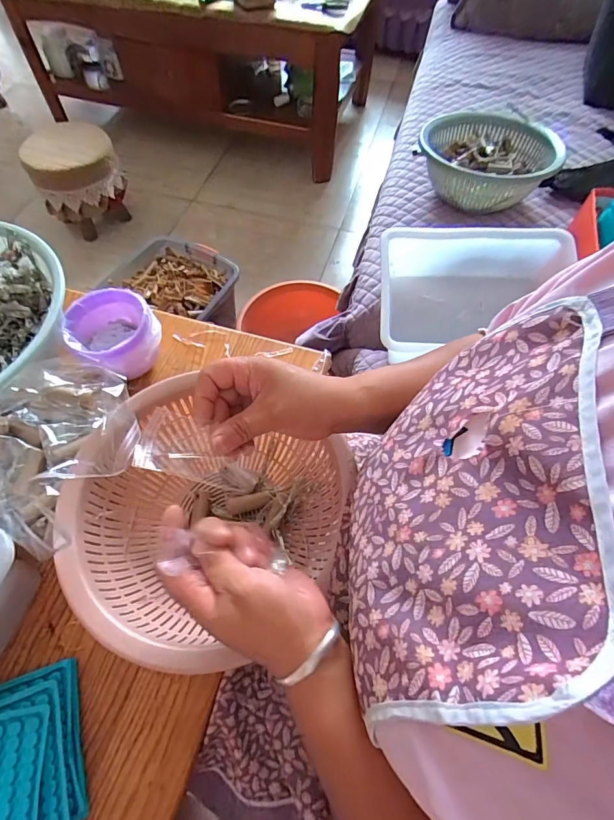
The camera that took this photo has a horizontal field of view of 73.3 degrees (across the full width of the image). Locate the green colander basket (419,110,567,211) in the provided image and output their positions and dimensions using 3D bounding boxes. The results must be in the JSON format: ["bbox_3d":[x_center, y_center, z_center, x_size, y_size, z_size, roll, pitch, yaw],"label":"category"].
[{"bbox_3d":[0.381,-0.532,0.881,0.262,0.105,0.263,0,61,-1],"label":"green colander basket"}]

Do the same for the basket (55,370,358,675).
[{"bbox_3d":[-0.115,0.114,0.435,0.285,0.124,0.245,25,63,13],"label":"basket"}]

